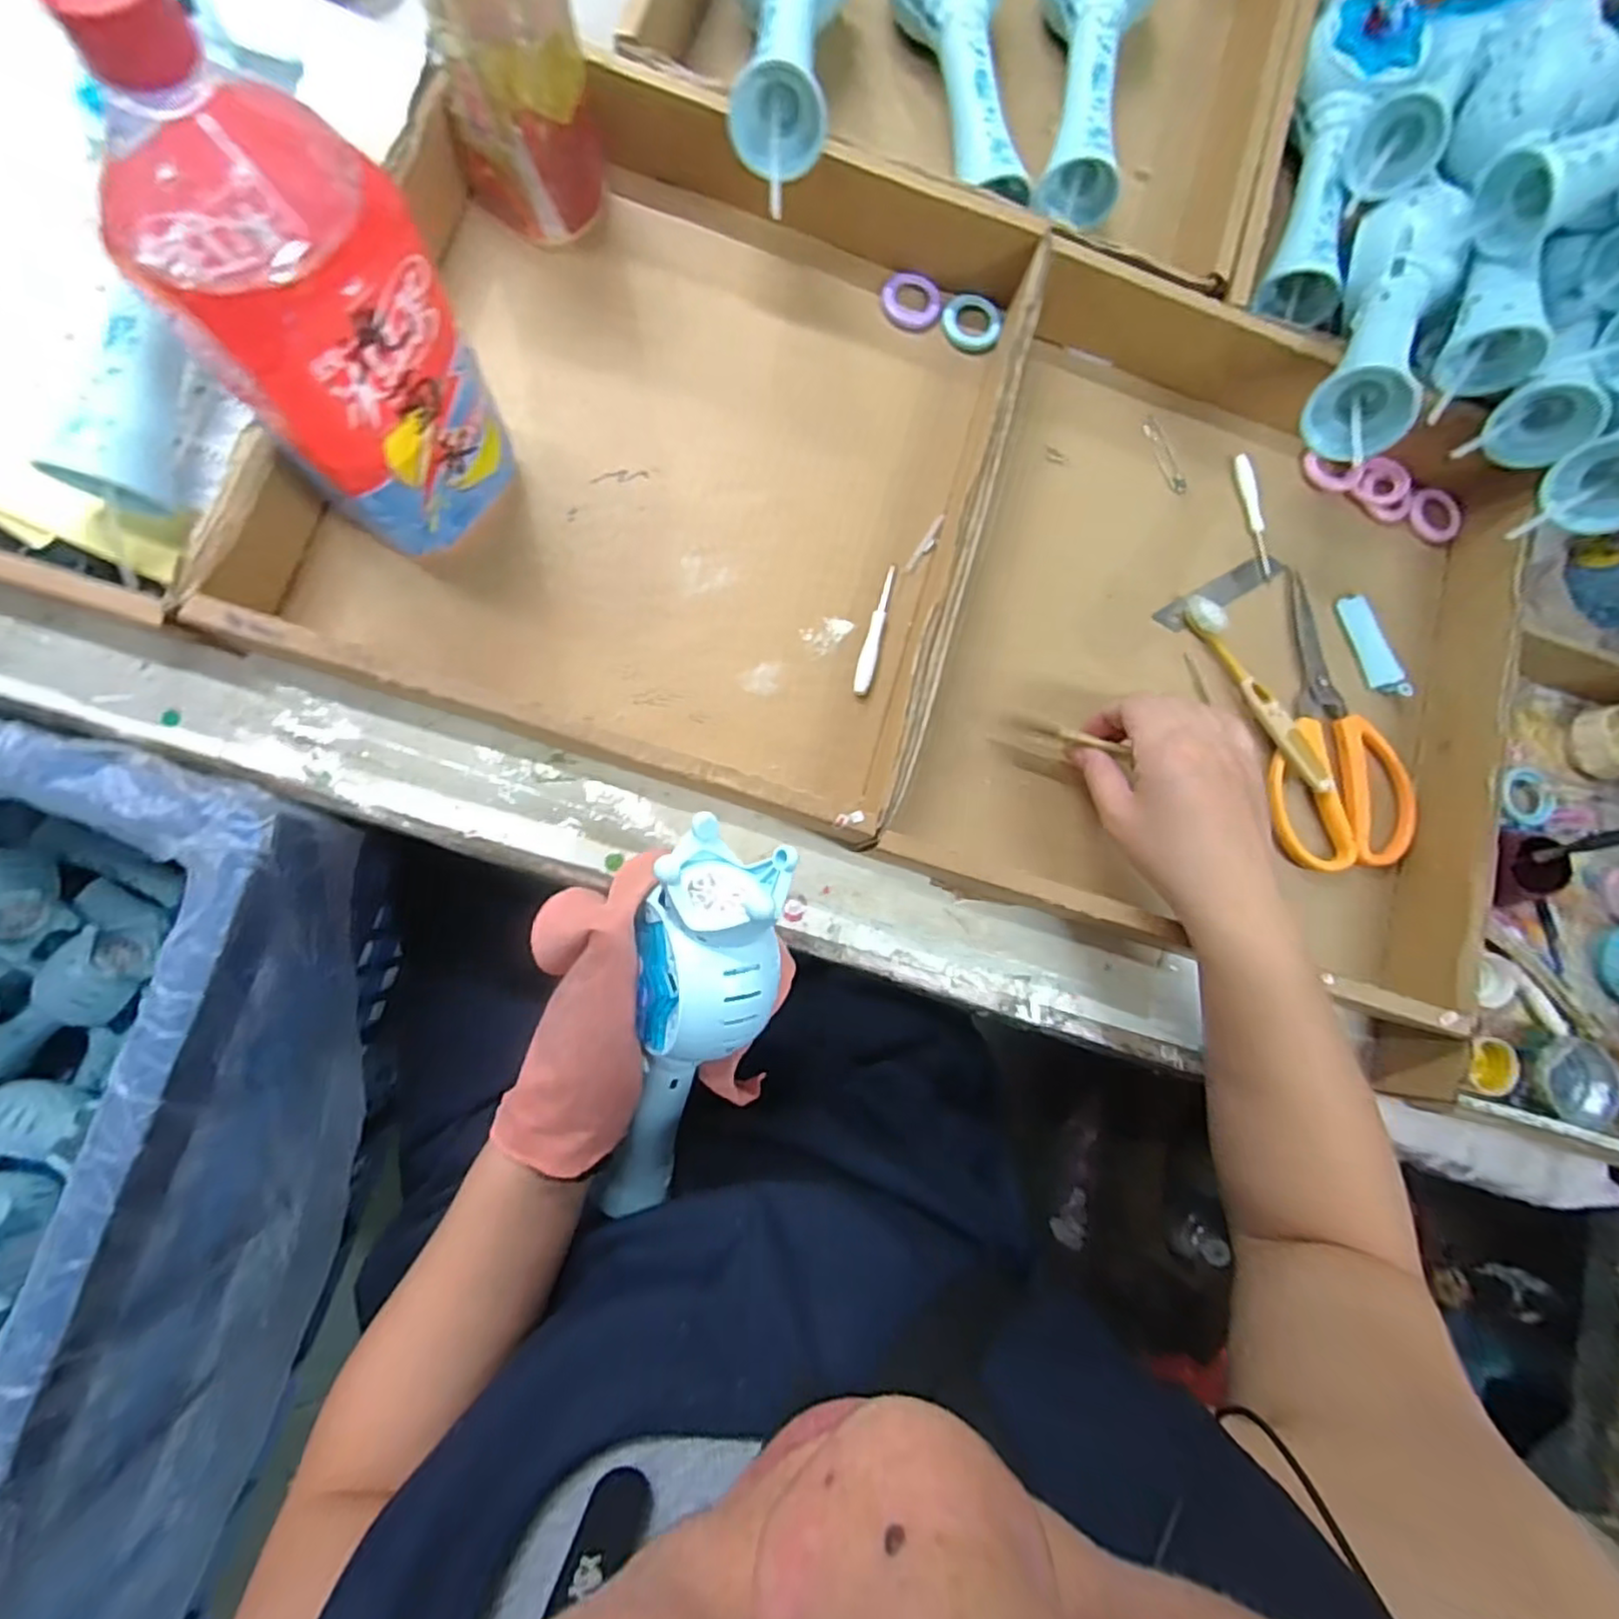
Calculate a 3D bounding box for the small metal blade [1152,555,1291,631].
[{"bbox_3d":[0.265,-0.140,0.443,0.096,0.006,0.018,-29,88,-9],"label":"small metal blade"}]

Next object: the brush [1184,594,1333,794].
[{"bbox_3d":[0.274,-0.072,0.424,0.016,0.024,0.139,-31,89,-9],"label":"brush"}]

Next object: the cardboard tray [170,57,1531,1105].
[{"bbox_3d":[0.089,-0.144,0.398,0.686,0.057,0.390,24,82,-4],"label":"cardboard tray"}]

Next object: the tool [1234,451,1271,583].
[{"bbox_3d":[0.291,-0.192,0.451,0.013,0.010,0.084,-13,86,-8],"label":"tool"}]

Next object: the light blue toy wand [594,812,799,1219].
[{"bbox_3d":[-0.061,0.119,0.324,0.057,0.059,0.223,16,115,-5],"label":"light blue toy wand"}]

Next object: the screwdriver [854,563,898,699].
[{"bbox_3d":[0.039,-0.108,0.409,0.010,0.007,0.083,15,82,-5],"label":"screwdriver"}]

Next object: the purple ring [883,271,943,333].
[{"bbox_3d":[0.065,-0.325,0.439,0.037,0.005,0.039,1,84,-7],"label":"purple ring"}]

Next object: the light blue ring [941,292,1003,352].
[{"bbox_3d":[0.104,-0.313,0.443,0.039,0.005,0.039,1,84,-7],"label":"light blue ring"}]

